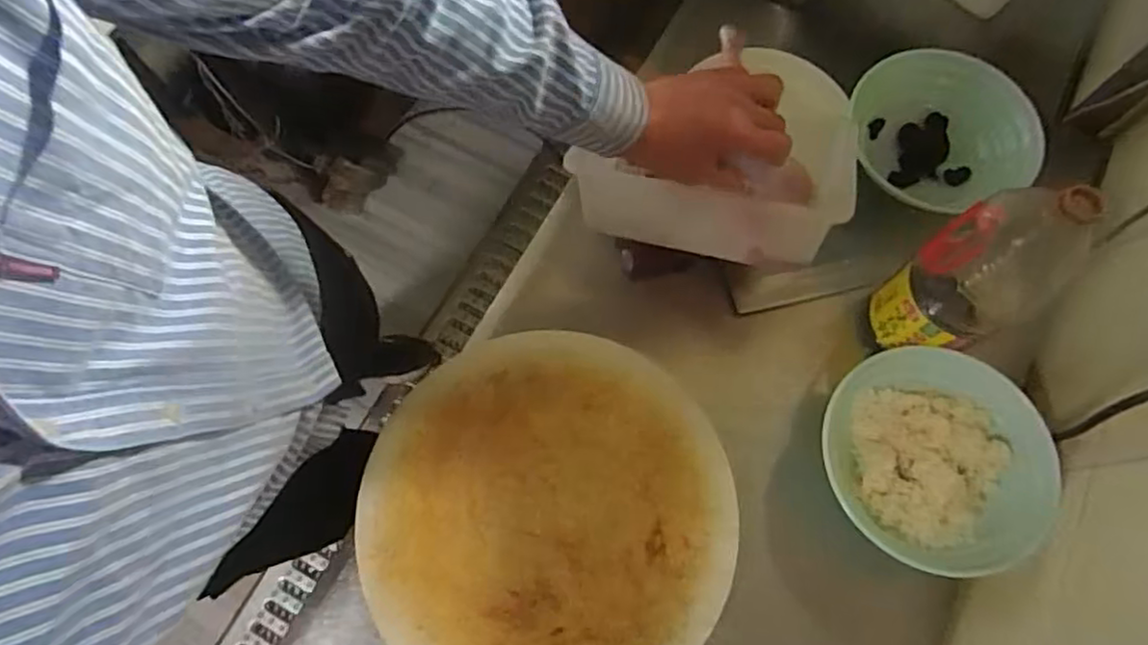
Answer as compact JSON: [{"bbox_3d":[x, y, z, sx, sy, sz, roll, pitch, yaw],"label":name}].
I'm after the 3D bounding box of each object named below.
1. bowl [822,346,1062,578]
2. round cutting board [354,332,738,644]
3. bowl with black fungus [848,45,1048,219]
[{"bbox_3d":[0.386,0.134,0.670,0.226,0.071,0.210,0,72,-1],"label":"bowl"},{"bbox_3d":[-0.028,0.196,0.681,0.374,0.023,0.368,-9,72,-4],"label":"round cutting board"},{"bbox_3d":[0.456,-0.223,0.820,0.195,0.104,0.197,0,72,-1],"label":"bowl with black fungus"}]

